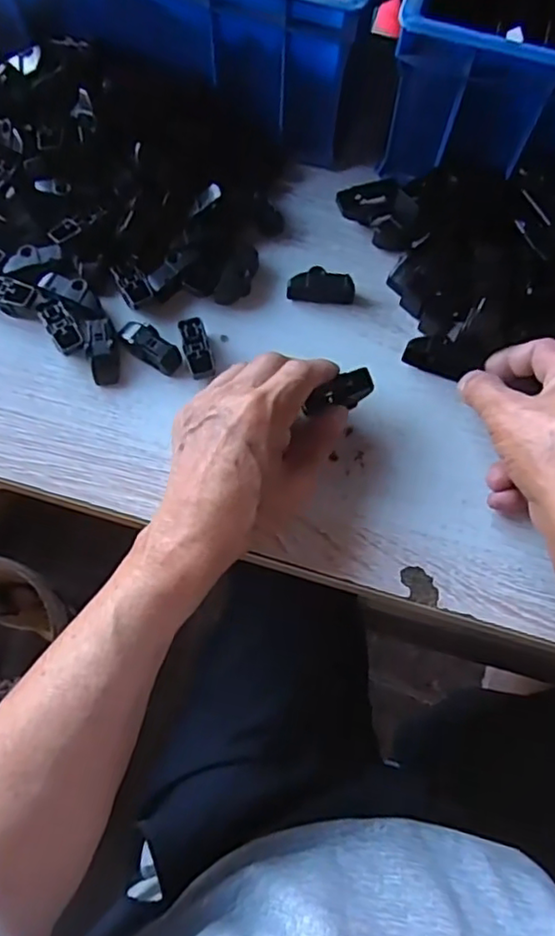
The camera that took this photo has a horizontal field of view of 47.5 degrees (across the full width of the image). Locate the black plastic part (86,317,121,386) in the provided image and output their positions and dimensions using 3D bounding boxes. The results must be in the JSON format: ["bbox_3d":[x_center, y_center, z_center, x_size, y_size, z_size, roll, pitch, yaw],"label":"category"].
[{"bbox_3d":[-0.116,-0.079,0.423,0.019,0.011,0.045,-9,89,-5],"label":"black plastic part"}]

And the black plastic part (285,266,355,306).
[{"bbox_3d":[0.031,-0.127,0.442,0.046,0.019,0.015,9,71,1],"label":"black plastic part"}]

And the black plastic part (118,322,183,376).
[{"bbox_3d":[-0.086,-0.082,0.424,0.046,0.013,0.020,39,74,11],"label":"black plastic part"}]

